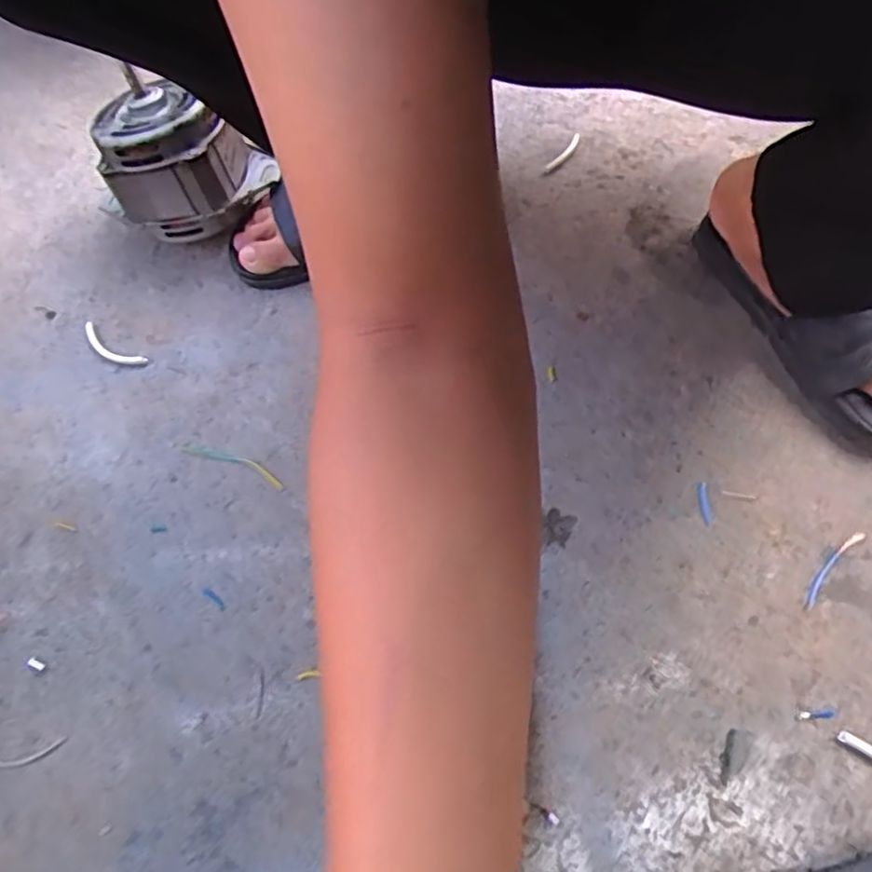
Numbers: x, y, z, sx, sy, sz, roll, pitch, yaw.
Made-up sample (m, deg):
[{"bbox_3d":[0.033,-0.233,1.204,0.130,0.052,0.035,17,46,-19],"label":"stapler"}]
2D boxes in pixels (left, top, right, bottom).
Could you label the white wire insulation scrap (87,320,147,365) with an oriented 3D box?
[{"bbox_3d":[-0.293,-0.079,0.594,0.079,0.011,0.019,30,70,16],"label":"white wire insulation scrap"}]

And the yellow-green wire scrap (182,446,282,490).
[{"bbox_3d":[-0.164,0.021,0.536,0.093,0.004,0.014,19,68,12],"label":"yellow-green wire scrap"}]

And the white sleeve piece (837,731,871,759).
[{"bbox_3d":[0.279,0.202,0.428,0.034,0.004,0.008,29,70,16],"label":"white sleeve piece"}]

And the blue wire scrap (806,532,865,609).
[{"bbox_3d":[0.290,0.095,0.482,0.010,0.007,0.077,40,73,19],"label":"blue wire scrap"}]

